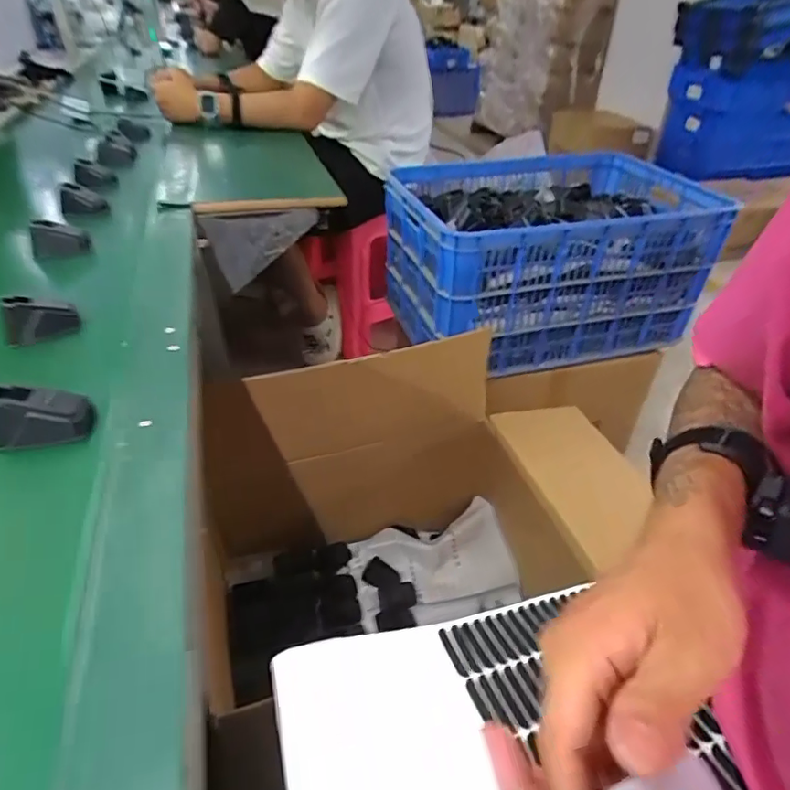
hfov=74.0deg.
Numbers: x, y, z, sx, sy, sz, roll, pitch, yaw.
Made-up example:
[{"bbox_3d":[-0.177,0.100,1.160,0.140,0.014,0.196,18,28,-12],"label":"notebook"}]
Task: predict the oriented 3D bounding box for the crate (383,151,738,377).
[{"bbox_3d":[0.295,-0.304,1.134,0.572,0.296,0.415,-10,40,-14],"label":"crate"}]

